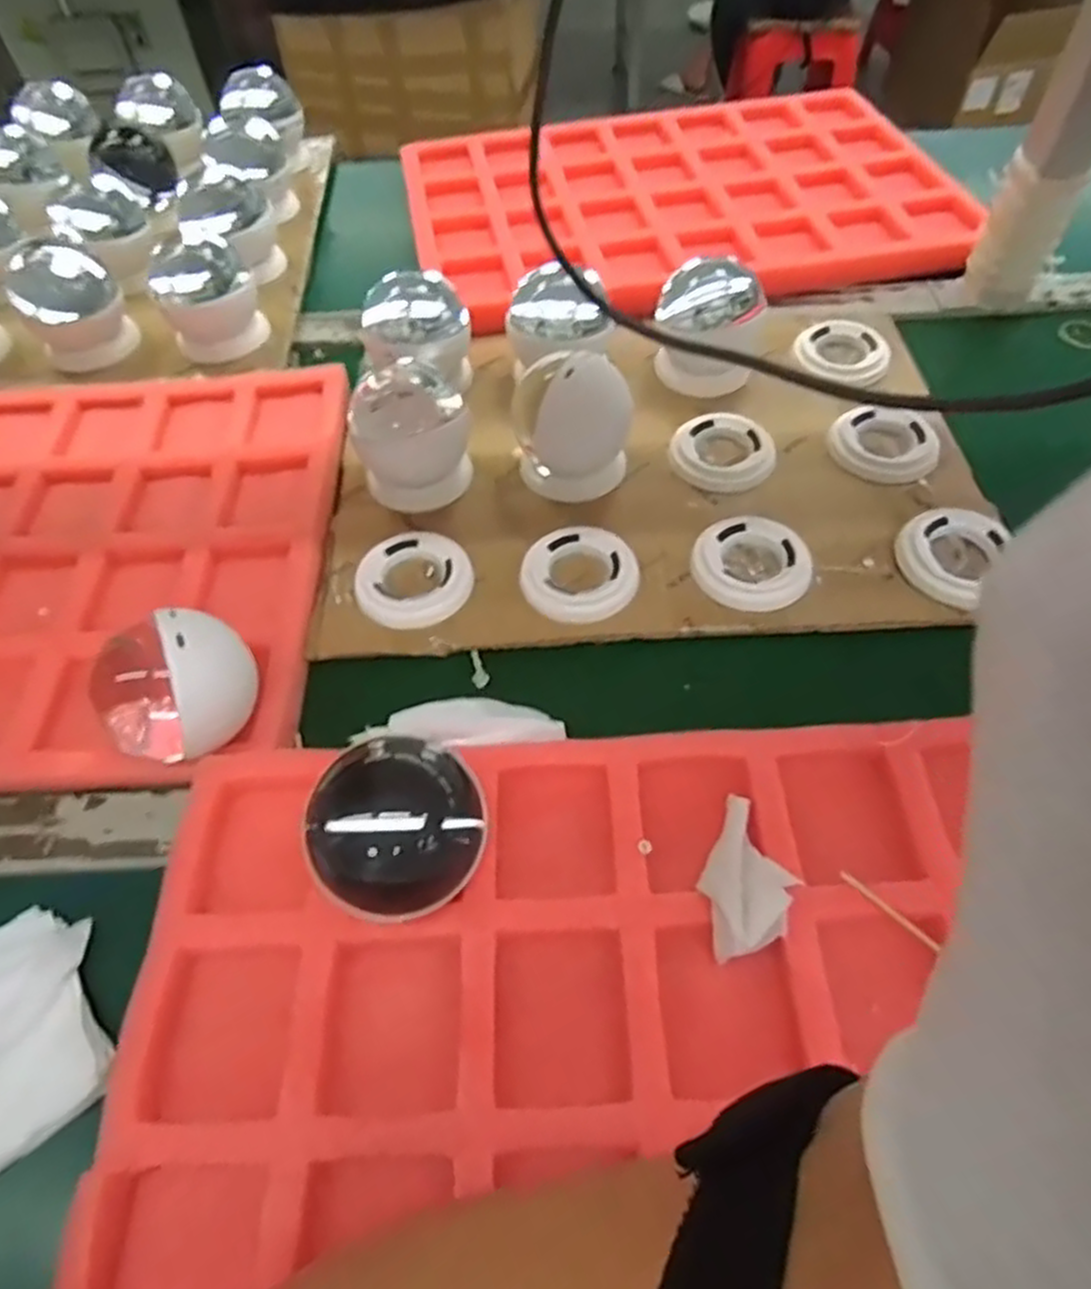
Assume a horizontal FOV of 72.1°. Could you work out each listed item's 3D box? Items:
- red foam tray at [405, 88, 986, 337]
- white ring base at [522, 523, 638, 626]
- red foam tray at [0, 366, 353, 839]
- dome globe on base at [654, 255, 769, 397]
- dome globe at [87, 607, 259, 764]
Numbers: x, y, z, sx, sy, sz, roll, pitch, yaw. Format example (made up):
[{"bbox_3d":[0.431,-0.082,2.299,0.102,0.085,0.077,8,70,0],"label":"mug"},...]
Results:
[{"bbox_3d":[0.121,-0.420,0.703,0.485,0.033,0.354,-10,55,-4],"label":"red foam tray"},{"bbox_3d":[0.021,-0.044,0.463,0.070,0.012,0.069,-1,55,2],"label":"white ring base"},{"bbox_3d":[-0.385,-0.059,0.480,0.487,0.026,0.348,0,55,3],"label":"red foam tray"},{"bbox_3d":[0.117,-0.225,0.534,0.076,0.071,0.066,7,56,8],"label":"dome globe on base"},{"bbox_3d":[-0.189,0.019,0.381,0.062,0.064,0.063,-1,55,2],"label":"dome globe"}]

